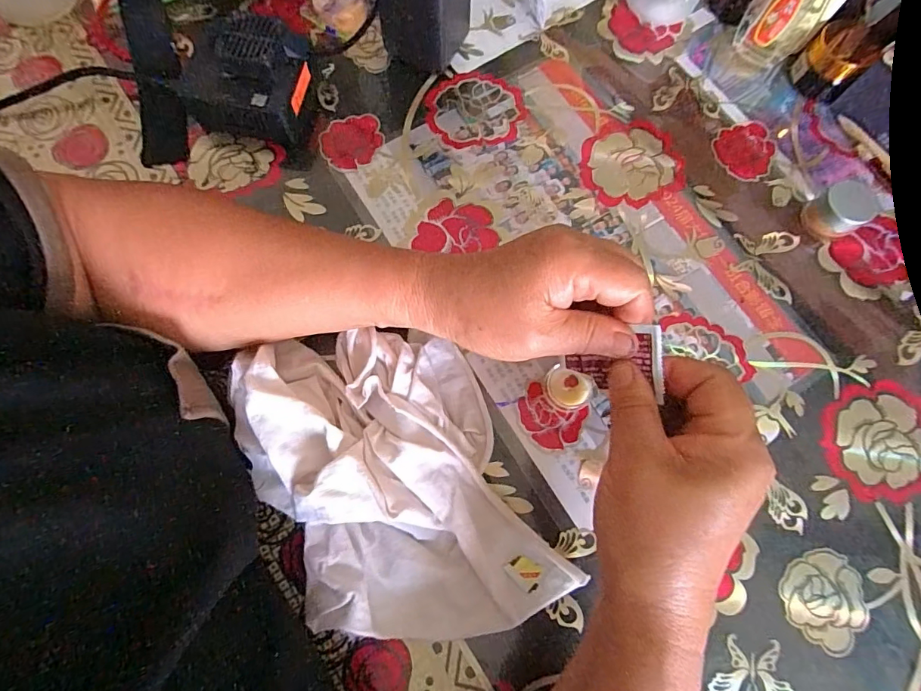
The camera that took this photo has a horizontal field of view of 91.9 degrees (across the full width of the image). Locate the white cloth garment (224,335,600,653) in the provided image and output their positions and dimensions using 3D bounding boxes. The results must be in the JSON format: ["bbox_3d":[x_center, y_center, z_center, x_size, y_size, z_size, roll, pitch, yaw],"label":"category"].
[{"bbox_3d":[-0.042,0.074,0.250,0.141,0.041,0.200,-24,77,-8],"label":"white cloth garment"}]

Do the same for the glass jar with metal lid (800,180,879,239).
[{"bbox_3d":[0.267,-0.094,0.316,0.037,0.026,0.033,-32,78,-10],"label":"glass jar with metal lid"}]

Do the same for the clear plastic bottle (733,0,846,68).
[{"bbox_3d":[0.251,-0.256,0.327,0.042,0.086,0.047,-42,80,-11],"label":"clear plastic bottle"}]

